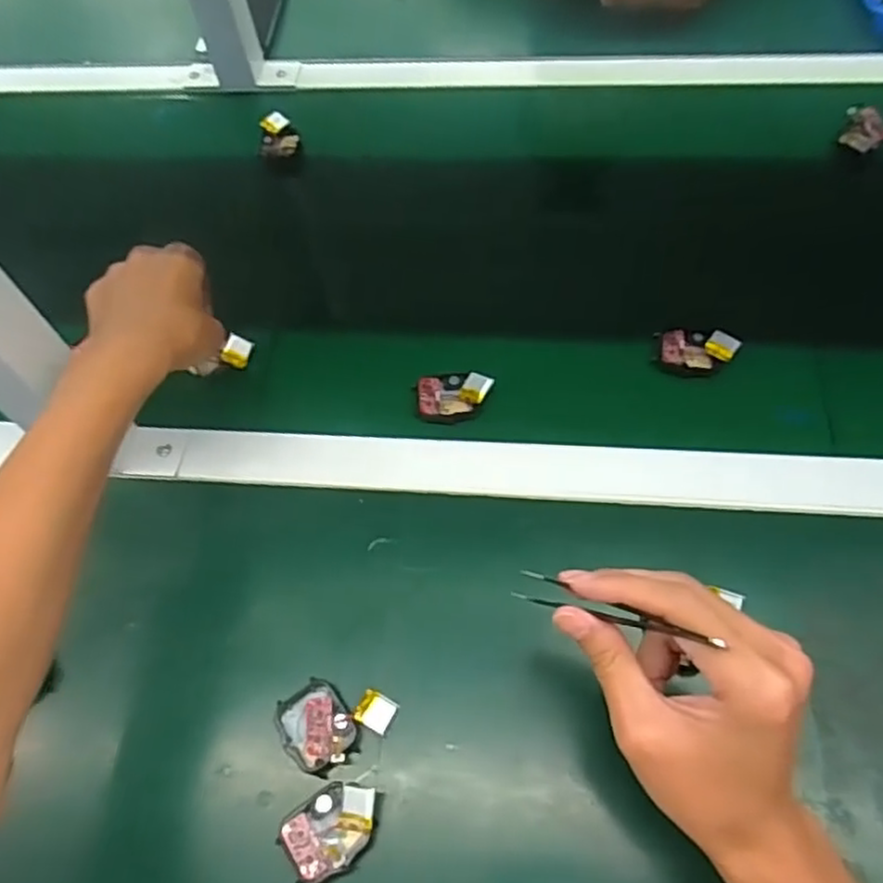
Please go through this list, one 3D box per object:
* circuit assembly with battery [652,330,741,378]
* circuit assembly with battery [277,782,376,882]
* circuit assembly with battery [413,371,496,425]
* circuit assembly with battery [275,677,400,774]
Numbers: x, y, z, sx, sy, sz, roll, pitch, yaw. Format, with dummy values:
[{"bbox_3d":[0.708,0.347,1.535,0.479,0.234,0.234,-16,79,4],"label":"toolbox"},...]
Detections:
[{"bbox_3d":[0.186,-0.065,0.515,0.057,0.017,0.036,11,62,10],"label":"circuit assembly with battery"},{"bbox_3d":[-0.059,0.206,0.378,0.052,0.021,0.039,-37,65,-16],"label":"circuit assembly with battery"},{"bbox_3d":[0.009,-0.034,0.506,0.054,0.014,0.039,-6,60,1],"label":"circuit assembly with battery"},{"bbox_3d":[-0.062,0.157,0.403,0.062,0.007,0.045,-30,63,-13],"label":"circuit assembly with battery"}]

